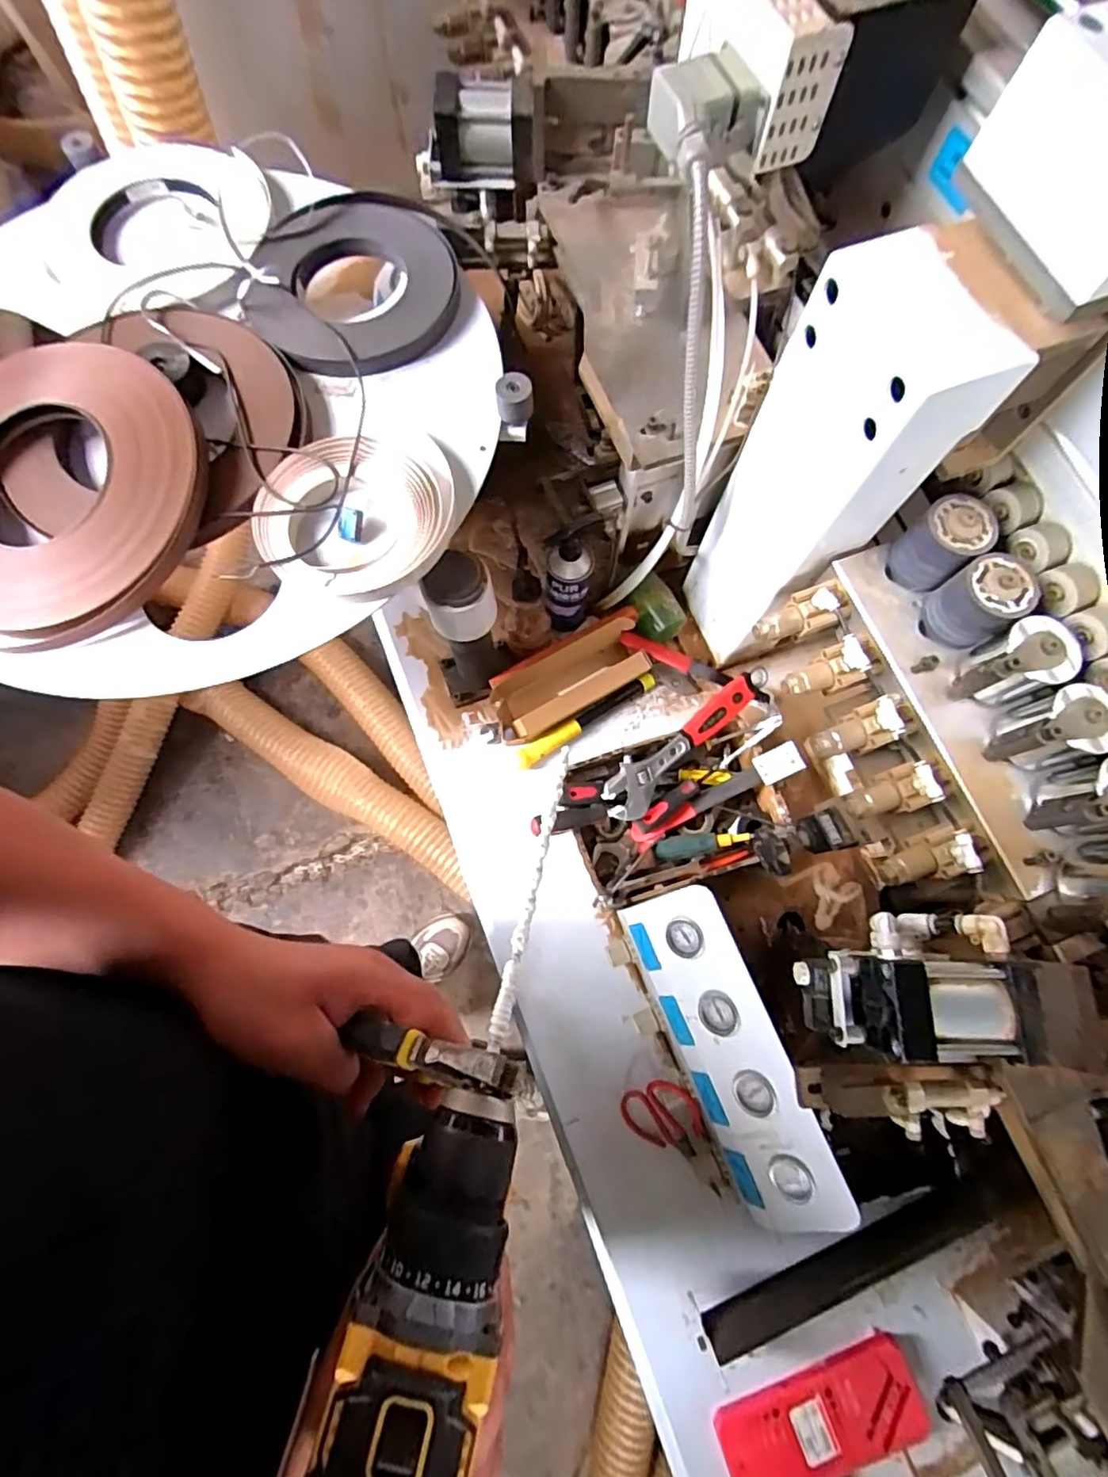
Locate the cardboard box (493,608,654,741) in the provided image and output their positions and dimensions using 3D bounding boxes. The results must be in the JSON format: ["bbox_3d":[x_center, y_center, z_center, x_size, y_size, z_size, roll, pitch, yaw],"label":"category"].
[{"bbox_3d":[0.028,-0.090,0.902,0.249,0.064,0.103,-30,78,-9],"label":"cardboard box"}]

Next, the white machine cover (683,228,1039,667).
[{"bbox_3d":[0.279,-0.266,0.688,0.113,0.491,0.156,-24,77,-8],"label":"white machine cover"}]

